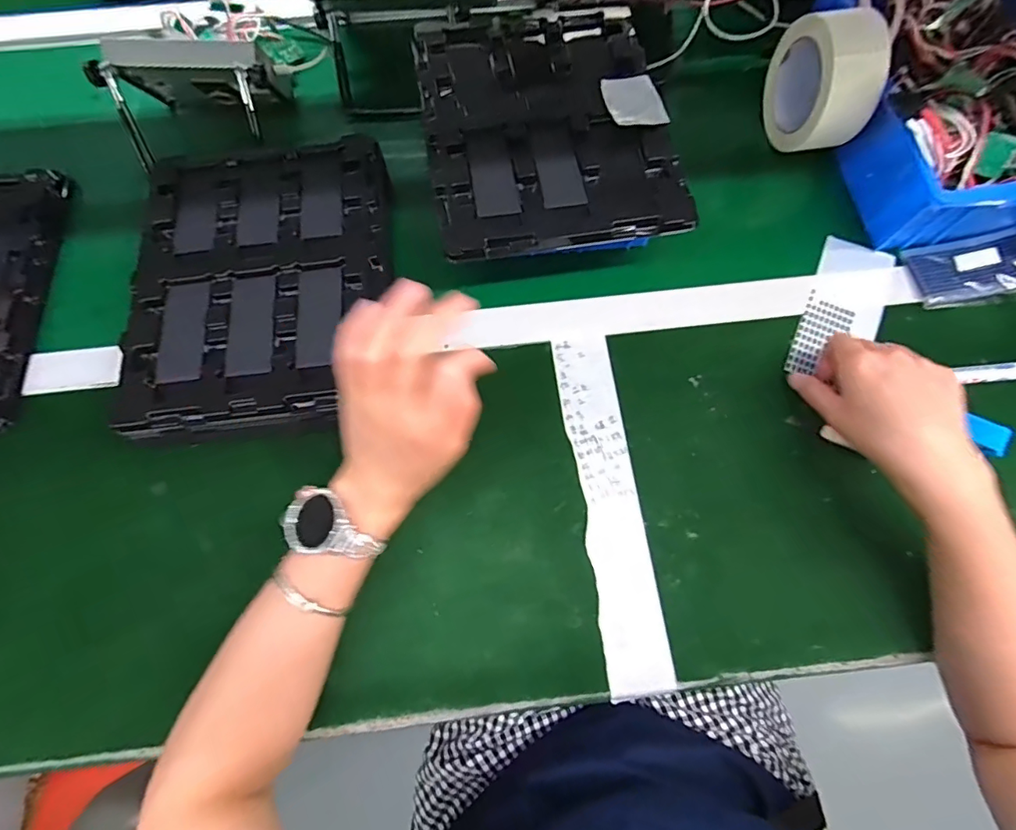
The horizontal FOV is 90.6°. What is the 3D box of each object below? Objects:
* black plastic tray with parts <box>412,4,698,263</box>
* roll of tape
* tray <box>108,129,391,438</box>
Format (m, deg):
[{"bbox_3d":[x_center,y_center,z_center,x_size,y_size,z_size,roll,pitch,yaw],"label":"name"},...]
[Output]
[{"bbox_3d":[0.034,-0.273,0.464,0.214,0.019,0.270,-8,73,-3],"label":"black plastic tray with parts"},{"bbox_3d":[0.306,-0.324,0.485,0.056,0.112,0.119,-7,73,-3],"label":"roll of tape"},{"bbox_3d":[-0.216,-0.116,0.456,0.216,0.051,0.273,-5,73,-2],"label":"tray"}]

